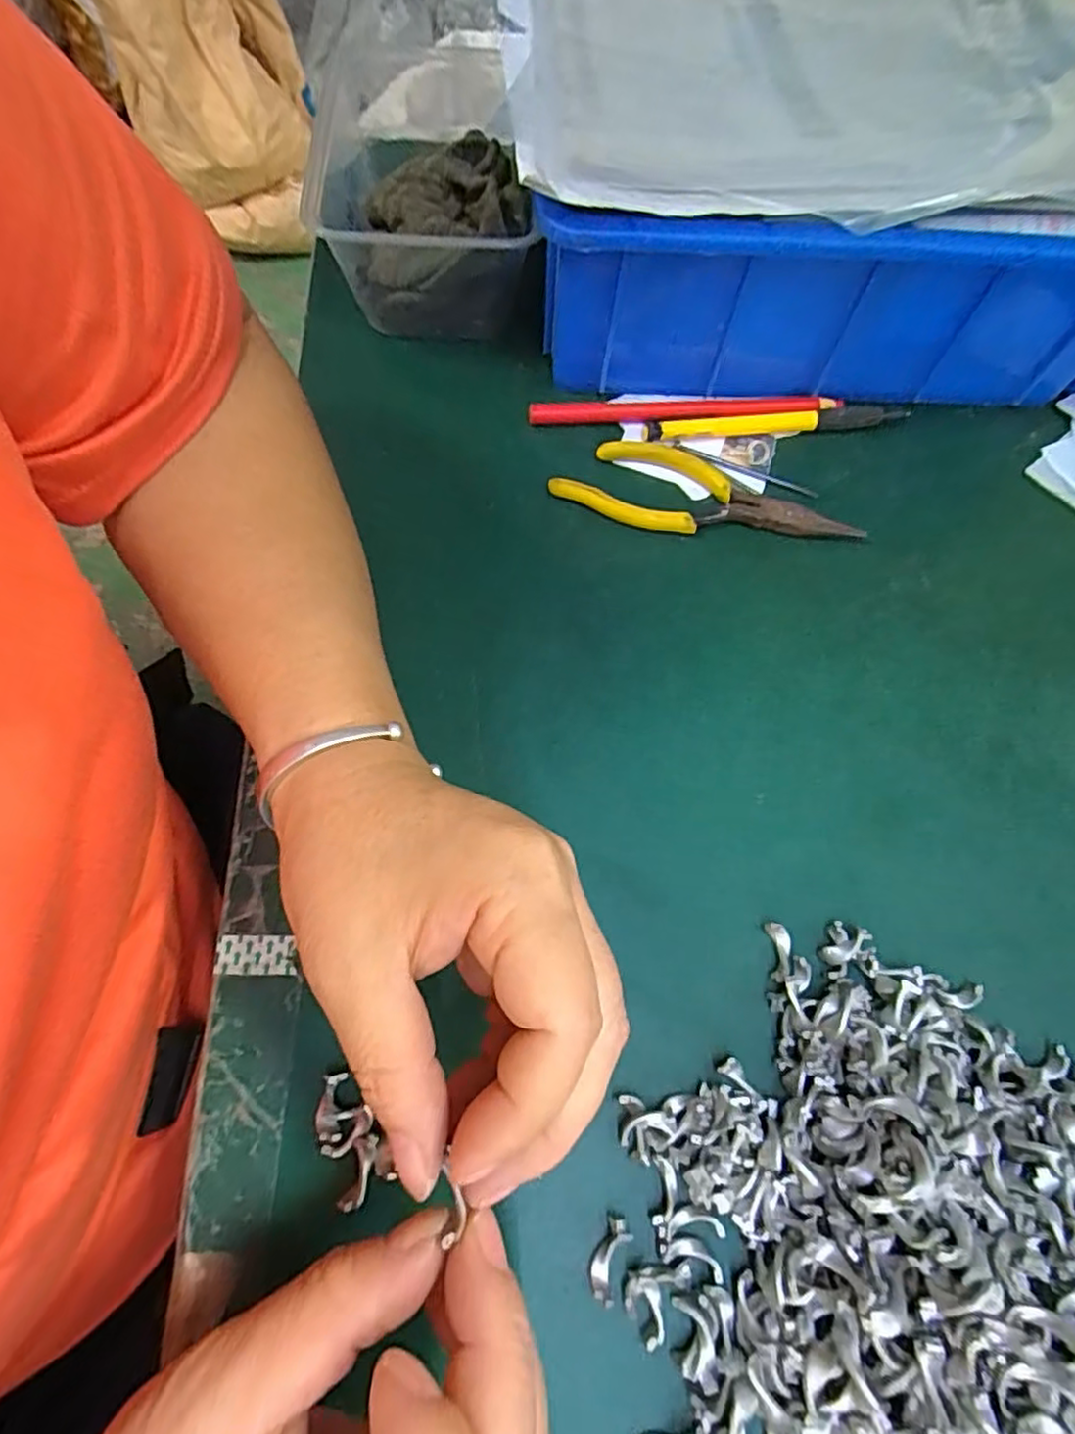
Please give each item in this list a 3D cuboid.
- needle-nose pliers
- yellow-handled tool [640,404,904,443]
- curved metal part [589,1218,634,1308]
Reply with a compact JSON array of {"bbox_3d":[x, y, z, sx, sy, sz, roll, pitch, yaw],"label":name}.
[{"bbox_3d":[0.079,-0.104,0.309,0.140,0.011,0.044,17,67,4],"label":"needle-nose pliers"},{"bbox_3d":[0.124,-0.150,0.331,0.139,0.008,0.011,-8,68,-7],"label":"yellow-handled tool"},{"bbox_3d":[0.022,0.161,0.193,0.008,0.006,0.021,26,68,8],"label":"curved metal part"}]

